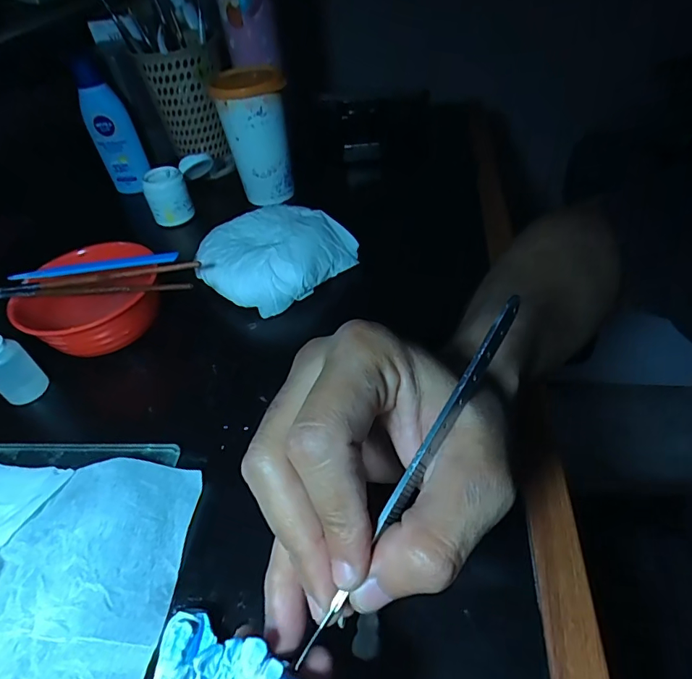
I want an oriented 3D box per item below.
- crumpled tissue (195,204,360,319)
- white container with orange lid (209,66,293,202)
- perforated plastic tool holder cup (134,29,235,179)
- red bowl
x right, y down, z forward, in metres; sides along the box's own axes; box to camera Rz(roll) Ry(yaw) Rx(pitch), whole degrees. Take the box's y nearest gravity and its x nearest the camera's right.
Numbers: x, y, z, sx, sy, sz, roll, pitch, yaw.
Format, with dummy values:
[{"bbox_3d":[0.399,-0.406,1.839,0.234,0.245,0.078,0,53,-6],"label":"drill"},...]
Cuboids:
[{"bbox_3d":[-0.068,-0.076,0.424,0.117,0.045,0.116,25,53,29],"label":"crumpled tissue"},{"bbox_3d":[-0.096,-0.217,0.506,0.070,0.123,0.073,-14,45,-7],"label":"white container with orange lid"},{"bbox_3d":[-0.176,-0.279,0.566,0.077,0.135,0.093,5,46,12],"label":"perforated plastic tool holder cup"},{"bbox_3d":[-0.204,-0.028,0.380,0.107,0.062,0.091,-18,46,-11],"label":"red bowl"}]

